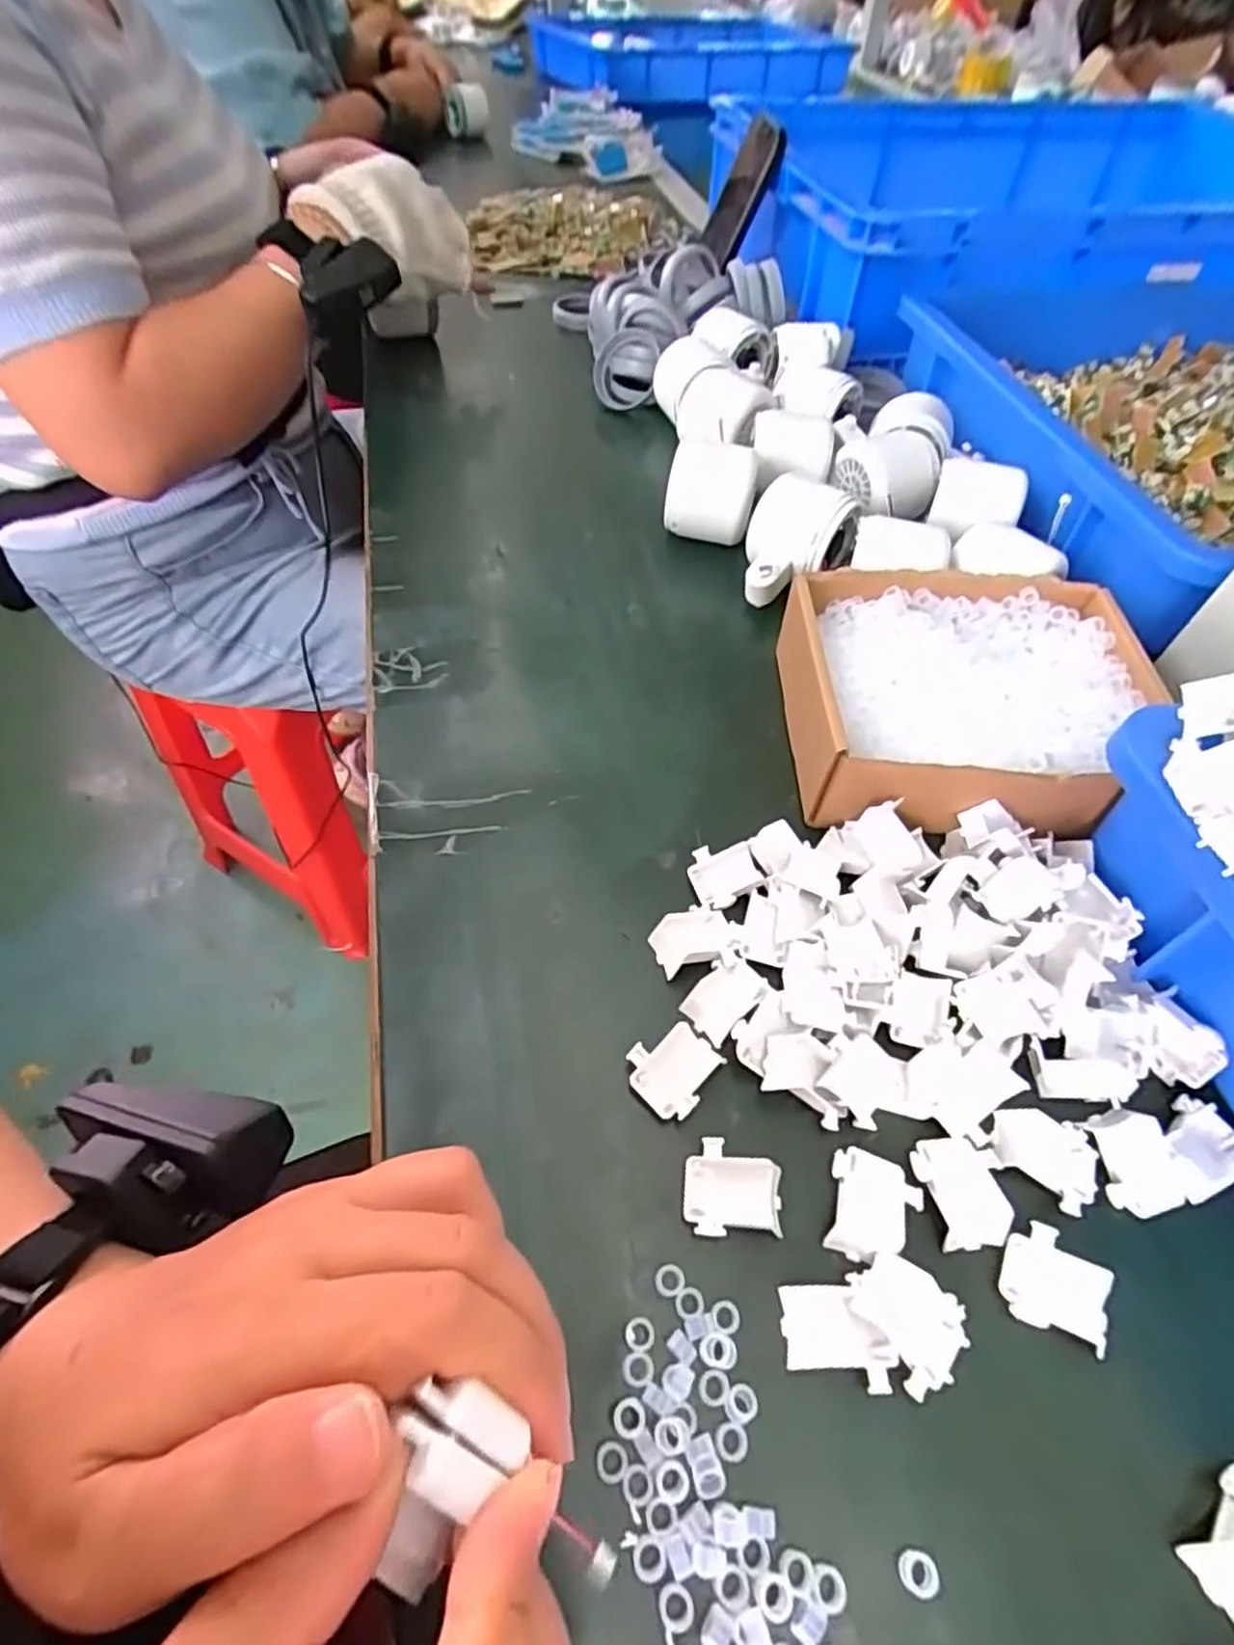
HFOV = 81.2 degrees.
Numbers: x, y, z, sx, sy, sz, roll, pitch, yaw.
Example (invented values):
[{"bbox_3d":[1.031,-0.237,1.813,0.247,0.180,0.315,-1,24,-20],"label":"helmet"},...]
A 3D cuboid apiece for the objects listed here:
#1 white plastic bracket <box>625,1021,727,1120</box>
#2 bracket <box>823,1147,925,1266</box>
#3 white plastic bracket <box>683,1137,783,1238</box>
[{"bbox_3d":[0.020,0.091,0.266,0.031,0.010,0.028,-37,63,-26],"label":"white plastic bracket"},{"bbox_3d":[0.087,0.130,0.244,0.030,0.005,0.033,11,54,6],"label":"bracket"},{"bbox_3d":[0.039,0.124,0.244,0.032,0.006,0.029,3,53,0],"label":"white plastic bracket"}]

